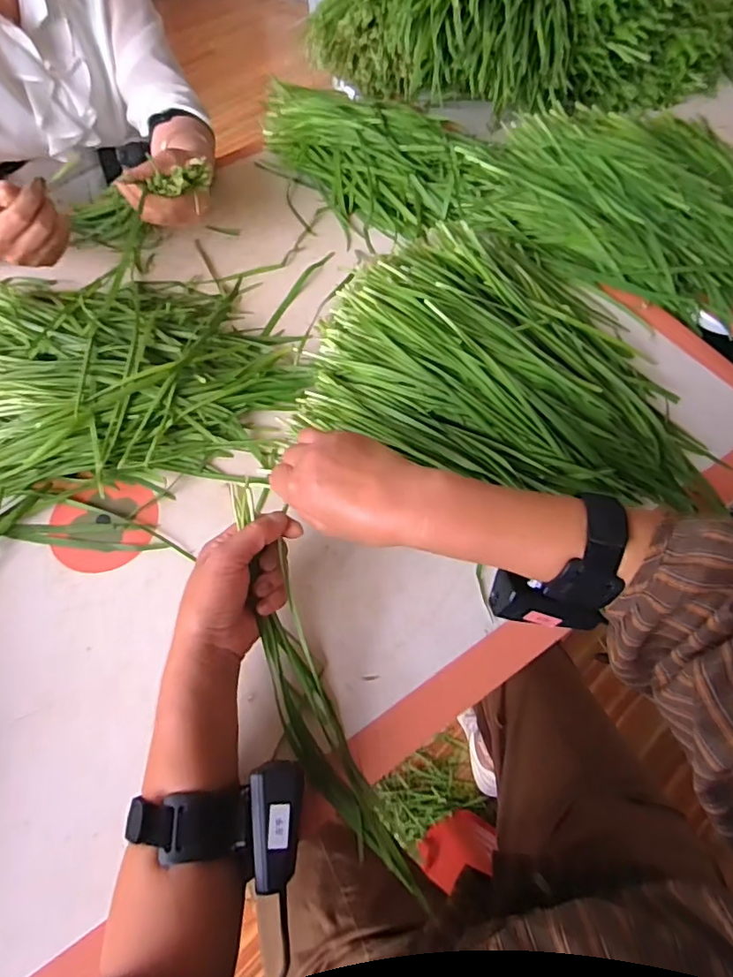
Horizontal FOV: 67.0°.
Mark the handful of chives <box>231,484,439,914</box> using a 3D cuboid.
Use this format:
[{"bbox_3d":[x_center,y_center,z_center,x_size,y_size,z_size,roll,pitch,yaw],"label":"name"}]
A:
[{"bbox_3d":[-0.044,0.146,0.404,0.050,0.035,0.303,-22,79,-11],"label":"handful of chives"}]

